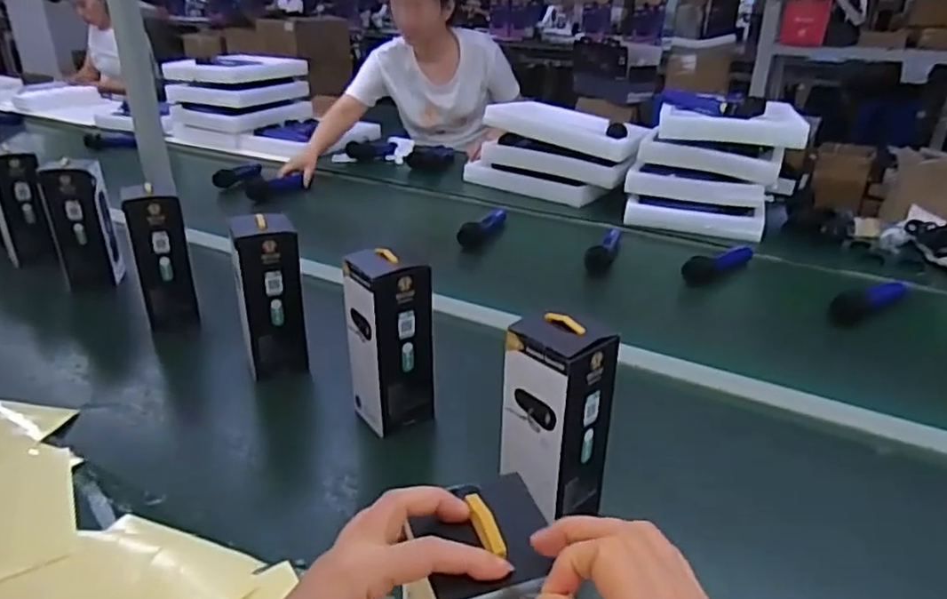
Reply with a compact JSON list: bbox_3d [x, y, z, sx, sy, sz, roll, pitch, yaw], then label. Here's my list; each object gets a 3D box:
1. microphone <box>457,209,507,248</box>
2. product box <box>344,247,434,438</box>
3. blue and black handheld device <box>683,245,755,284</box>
[{"bbox_3d":[0.020,-0.150,1.356,0.058,0.053,0.189,9,28,17],"label":"microphone"},{"bbox_3d":[-0.094,0.046,0.738,0.077,0.202,0.063,-15,30,-28],"label":"product box"},{"bbox_3d":[0.462,-0.068,1.215,0.173,0.051,0.042,-18,32,-32],"label":"blue and black handheld device"}]

